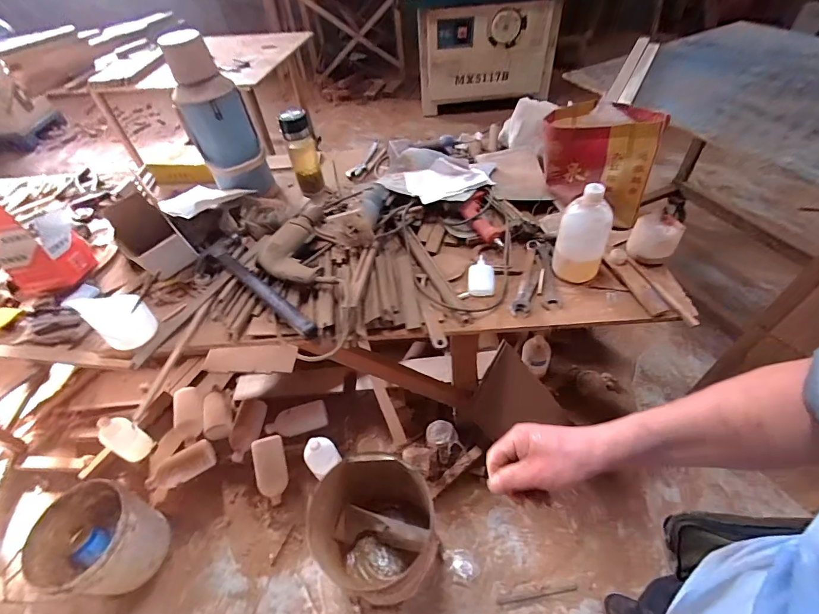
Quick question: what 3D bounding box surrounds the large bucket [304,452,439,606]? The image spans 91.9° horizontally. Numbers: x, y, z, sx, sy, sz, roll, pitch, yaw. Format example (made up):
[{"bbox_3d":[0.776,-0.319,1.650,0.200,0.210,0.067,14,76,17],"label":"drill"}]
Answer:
[{"bbox_3d":[-0.078,0.590,1.050,0.294,0.353,0.275,-3,48,4],"label":"large bucket"}]

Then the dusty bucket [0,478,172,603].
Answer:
[{"bbox_3d":[-0.884,0.676,1.132,0.280,0.271,0.281,-3,48,4],"label":"dusty bucket"}]

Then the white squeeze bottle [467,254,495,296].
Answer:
[{"bbox_3d":[0.162,-0.073,0.896,0.058,0.034,0.104,2,48,8],"label":"white squeeze bottle"}]

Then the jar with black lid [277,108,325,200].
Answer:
[{"bbox_3d":[-0.303,-0.436,1.122,0.081,0.229,0.080,-16,48,-8],"label":"jar with black lid"}]

